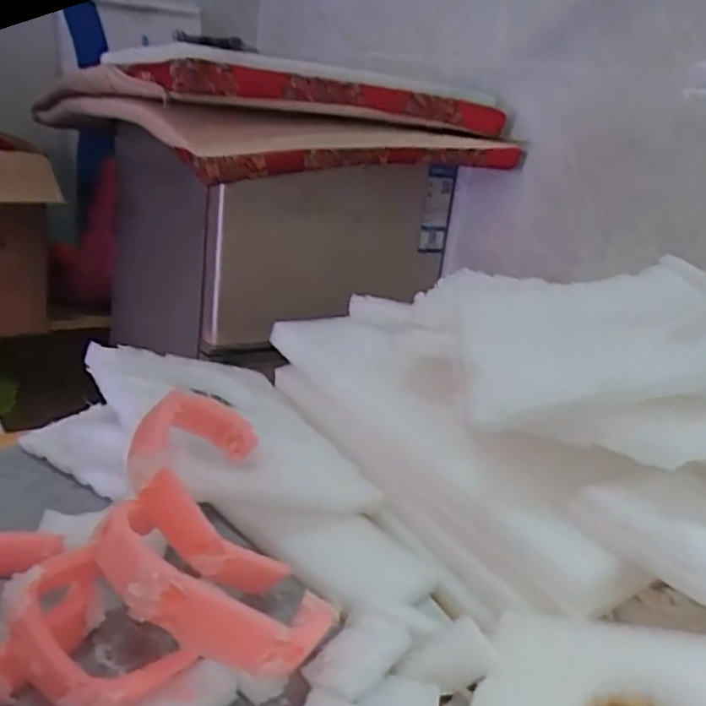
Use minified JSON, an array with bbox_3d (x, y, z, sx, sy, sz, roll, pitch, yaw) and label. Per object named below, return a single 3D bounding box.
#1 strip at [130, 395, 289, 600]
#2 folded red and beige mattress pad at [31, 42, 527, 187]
[{"bbox_3d":[-0.104,0.096,0.485,0.117,0.030,0.152,27,28,-41],"label":"strip"},{"bbox_3d":[-0.139,-0.418,1.150,0.564,0.129,0.647,-8,26,-41],"label":"folded red and beige mattress pad"}]

